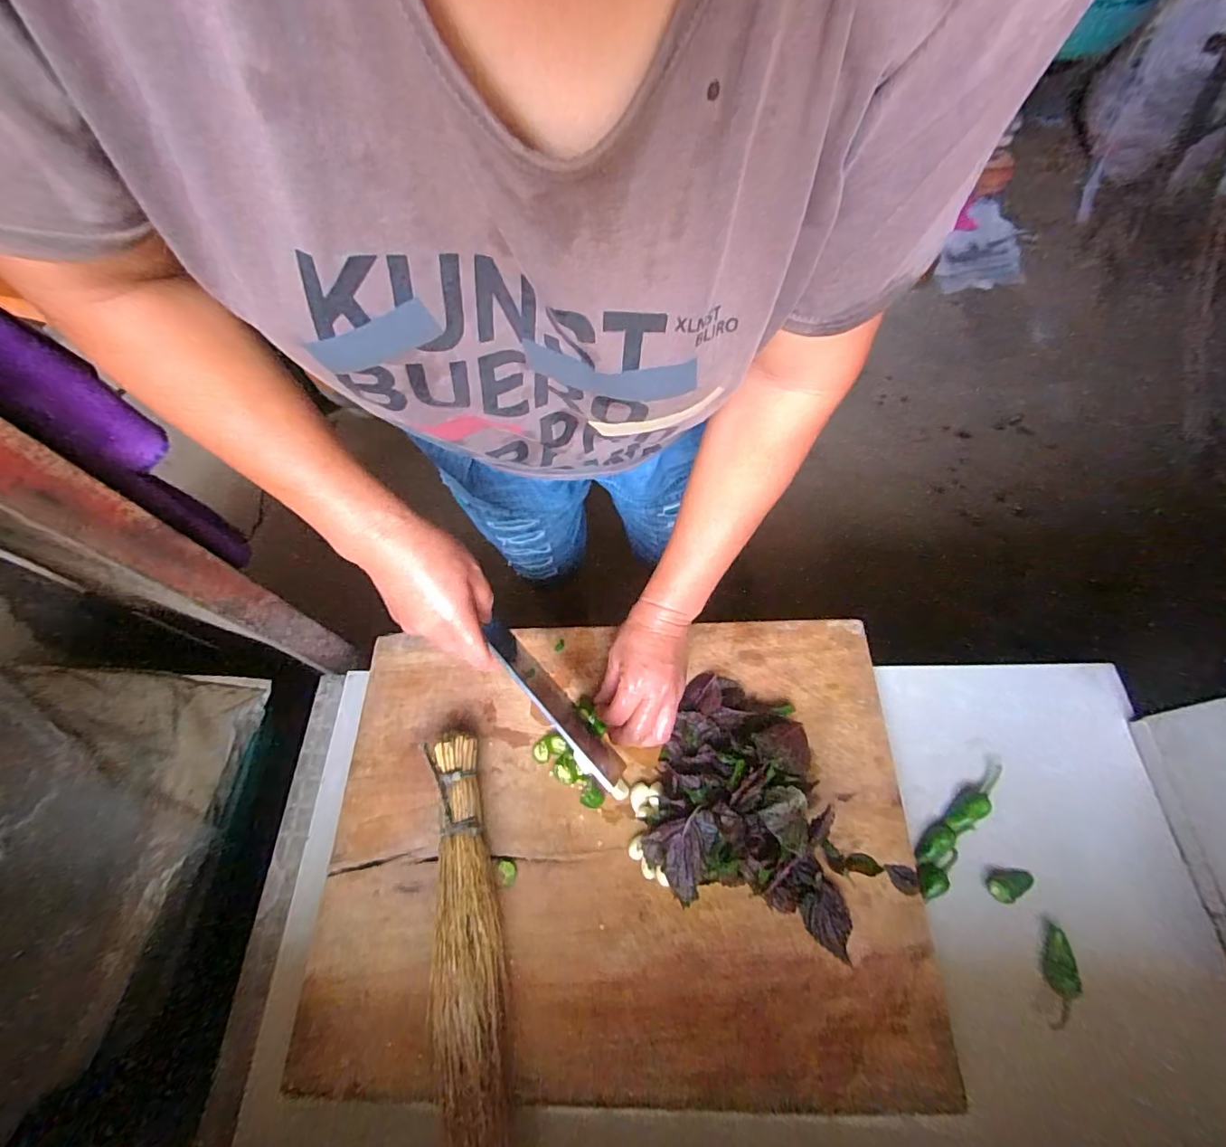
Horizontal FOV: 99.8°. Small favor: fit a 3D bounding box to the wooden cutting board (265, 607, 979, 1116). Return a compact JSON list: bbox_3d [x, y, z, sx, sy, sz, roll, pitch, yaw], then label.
[{"bbox_3d":[-0.001,0.223,0.461,0.499,0.019,0.363,-2,62,3],"label":"wooden cutting board"}]

